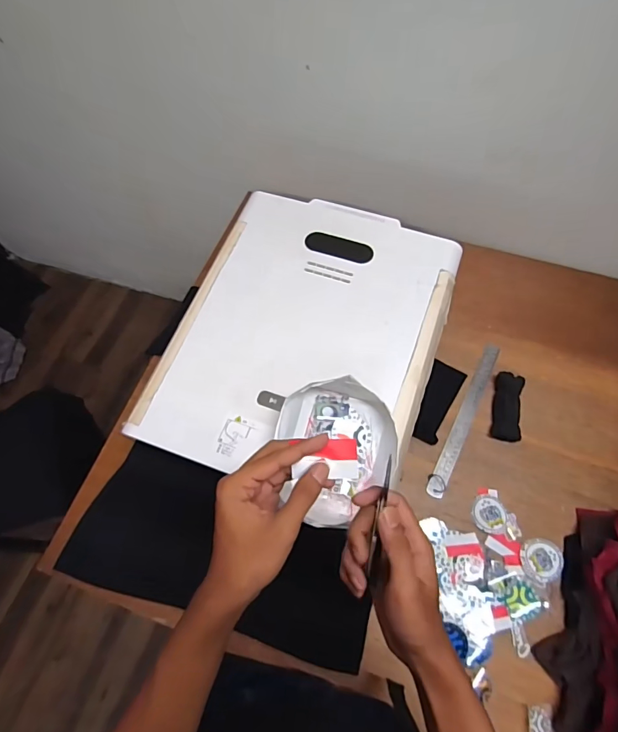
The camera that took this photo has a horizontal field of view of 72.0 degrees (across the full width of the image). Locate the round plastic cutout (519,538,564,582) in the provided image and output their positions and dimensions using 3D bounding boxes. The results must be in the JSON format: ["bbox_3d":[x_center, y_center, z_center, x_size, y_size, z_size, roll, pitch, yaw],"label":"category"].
[{"bbox_3d":[0.375,0.312,0.682,0.061,0.010,0.063,0,66,1],"label":"round plastic cutout"}]

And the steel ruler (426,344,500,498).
[{"bbox_3d":[0.291,0.092,0.788,0.029,0.005,0.322,25,69,13],"label":"steel ruler"}]

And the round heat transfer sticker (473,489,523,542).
[{"bbox_3d":[0.315,0.246,0.714,0.077,0.010,0.072,13,67,6],"label":"round heat transfer sticker"}]

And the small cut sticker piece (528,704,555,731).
[{"bbox_3d":[0.327,0.507,0.599,0.037,0.005,0.046,2,66,2],"label":"small cut sticker piece"}]

